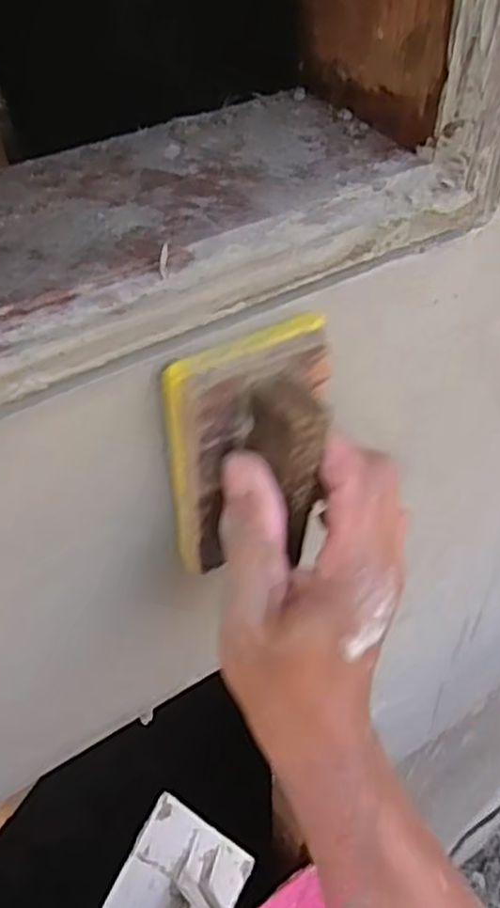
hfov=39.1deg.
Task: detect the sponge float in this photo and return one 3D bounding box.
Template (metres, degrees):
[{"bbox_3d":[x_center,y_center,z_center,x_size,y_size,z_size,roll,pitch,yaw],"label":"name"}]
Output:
[{"bbox_3d":[0.004,-0.001,0.272,0.071,0.082,0.046,-24,50,-19],"label":"sponge float"}]

